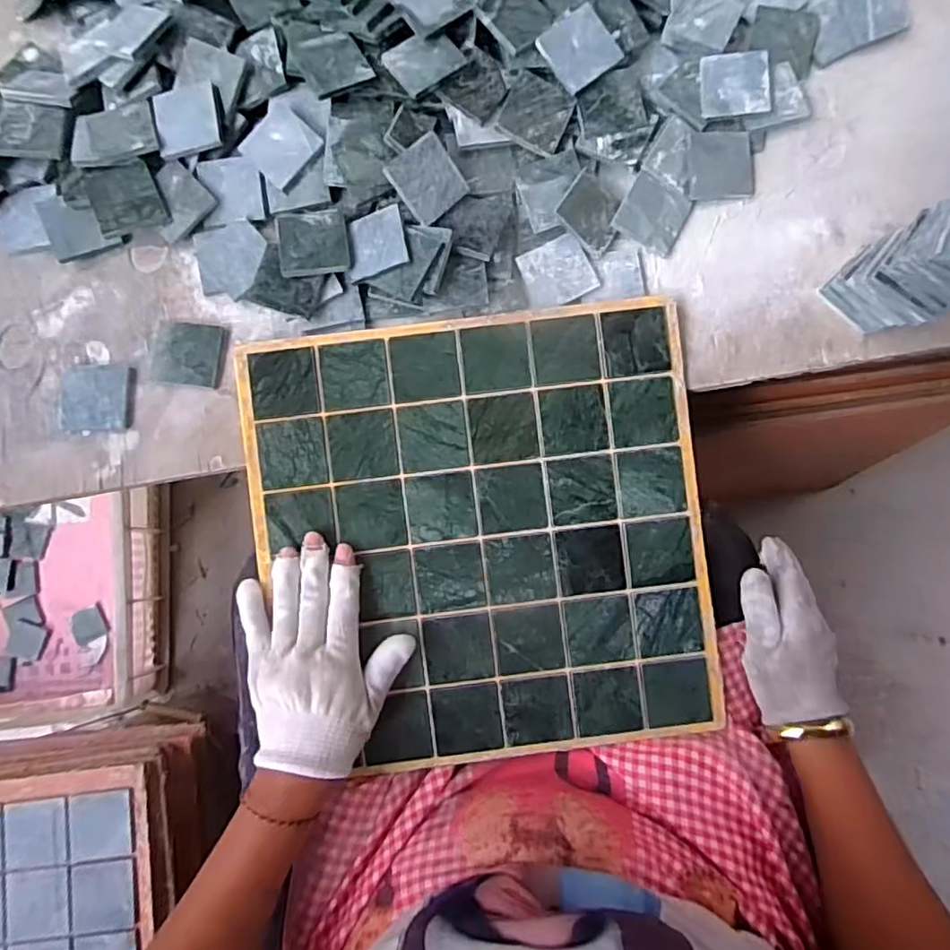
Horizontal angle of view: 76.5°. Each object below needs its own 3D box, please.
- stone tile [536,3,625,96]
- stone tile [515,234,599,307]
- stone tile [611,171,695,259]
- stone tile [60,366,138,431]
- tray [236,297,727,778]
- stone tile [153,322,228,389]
[{"bbox_3d":[0.080,-0.325,0.459,0.049,0.006,0.051,-37,95,7],"label":"stone tile"},{"bbox_3d":[0.062,-0.154,0.461,0.051,0.008,0.050,-26,83,-3],"label":"stone tile"},{"bbox_3d":[0.138,-0.203,0.468,0.048,0.011,0.047,29,84,4],"label":"stone tile"},{"bbox_3d":[-0.289,-0.060,0.461,0.052,0.005,0.049,-4,83,-1],"label":"stone tile"},{"bbox_3d":[0.004,0.047,0.446,0.323,0.007,0.320,-7,90,1],"label":"tray"},{"bbox_3d":[-0.227,-0.096,0.480,0.057,0.005,0.050,5,83,1],"label":"stone tile"}]

